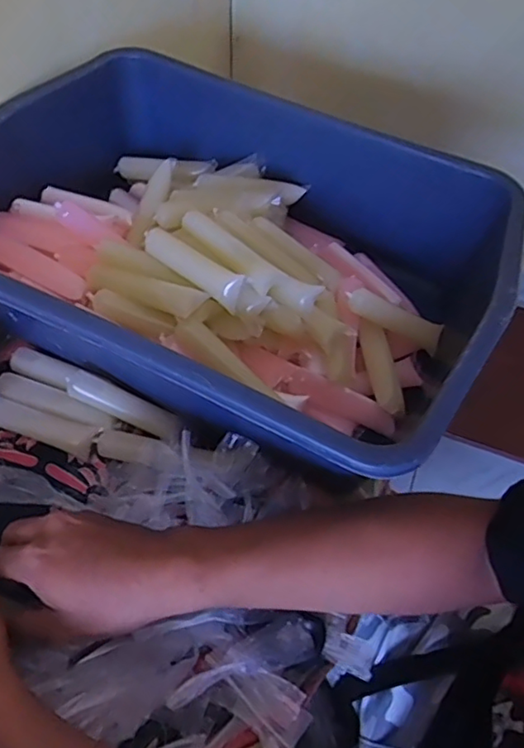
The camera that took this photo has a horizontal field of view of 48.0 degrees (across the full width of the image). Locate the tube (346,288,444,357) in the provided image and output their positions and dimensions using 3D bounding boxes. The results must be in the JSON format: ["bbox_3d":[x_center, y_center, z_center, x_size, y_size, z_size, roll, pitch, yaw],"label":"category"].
[{"bbox_3d":[0.132,-0.053,0.576,0.113,0.024,0.020,24,53,-21],"label":"tube"}]

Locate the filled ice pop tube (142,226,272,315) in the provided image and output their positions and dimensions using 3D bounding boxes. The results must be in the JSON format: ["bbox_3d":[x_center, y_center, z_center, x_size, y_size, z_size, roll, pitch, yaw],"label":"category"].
[{"bbox_3d":[-0.051,-0.089,0.512,0.122,0.033,0.029,33,60,18],"label":"filled ice pop tube"}]

